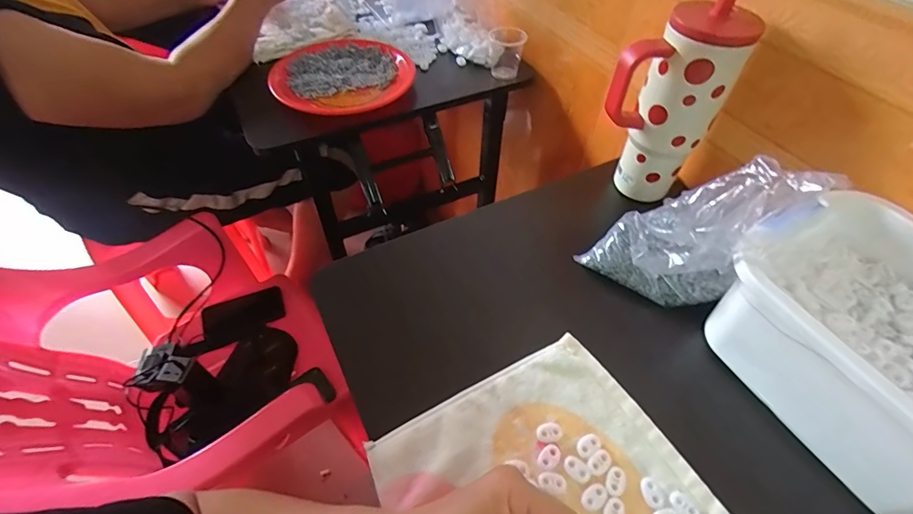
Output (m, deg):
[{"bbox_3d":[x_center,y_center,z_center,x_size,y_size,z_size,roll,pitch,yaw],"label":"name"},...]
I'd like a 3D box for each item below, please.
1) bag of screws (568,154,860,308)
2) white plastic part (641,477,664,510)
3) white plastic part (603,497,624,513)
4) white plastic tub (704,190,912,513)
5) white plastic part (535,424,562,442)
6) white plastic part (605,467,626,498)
[{"bbox_3d":[0.234,-0.032,0.432,0.117,0.145,0.141,-34,59,-25],"label":"bag of screws"},{"bbox_3d":[0.154,0.184,0.339,0.014,0.004,0.022,-7,51,-6],"label":"white plastic part"},{"bbox_3d":[0.120,0.195,0.330,0.014,0.004,0.022,27,55,20],"label":"white plastic part"},{"bbox_3d":[0.357,0.077,0.357,0.183,0.112,0.239,-21,54,-17],"label":"white plastic tub"},{"bbox_3d":[0.079,0.149,0.367,0.021,0.004,0.015,-9,51,-8],"label":"white plastic part"},{"bbox_3d":[0.127,0.178,0.344,0.014,0.004,0.022,24,54,18],"label":"white plastic part"}]

